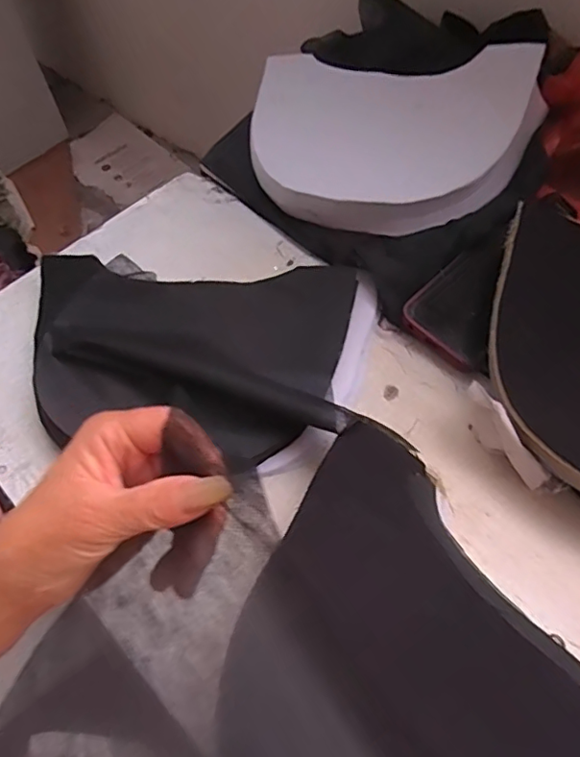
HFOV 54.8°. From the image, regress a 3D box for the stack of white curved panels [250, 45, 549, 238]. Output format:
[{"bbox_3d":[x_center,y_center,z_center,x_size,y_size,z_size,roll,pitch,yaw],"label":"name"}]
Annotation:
[{"bbox_3d":[0.096,-0.236,0.546,0.285,0.048,0.206,7,71,10],"label":"stack of white curved panels"}]

